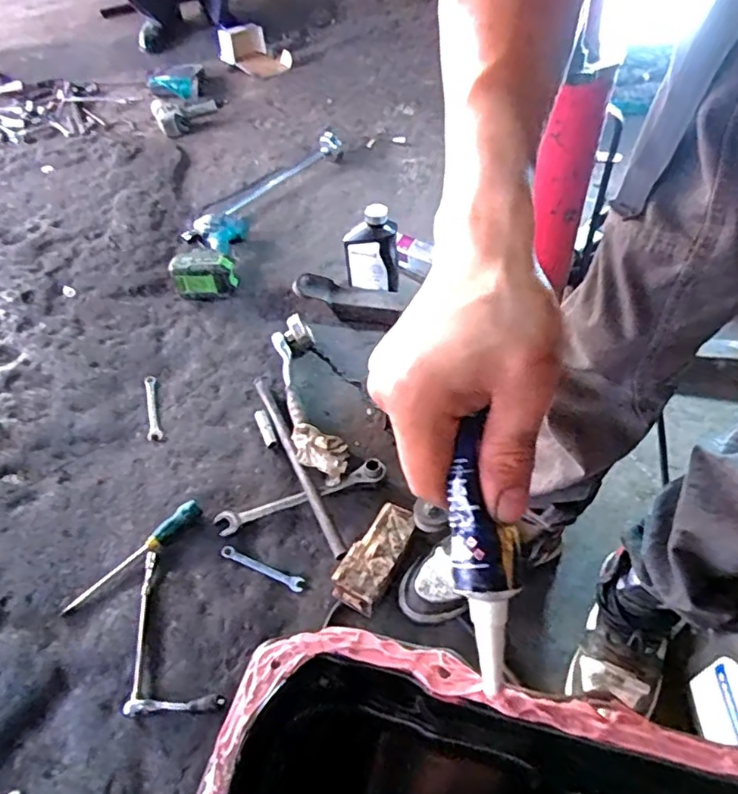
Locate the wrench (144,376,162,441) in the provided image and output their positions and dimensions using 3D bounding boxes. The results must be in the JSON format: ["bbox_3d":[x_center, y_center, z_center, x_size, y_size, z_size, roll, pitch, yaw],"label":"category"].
[{"bbox_3d":[-0.409,0.016,1.103,0.023,0.004,0.161,-15,51,-9],"label":"wrench"}]

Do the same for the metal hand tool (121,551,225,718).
[{"bbox_3d":[-0.302,0.337,0.799,0.113,0.024,0.257,-29,55,-19],"label":"metal hand tool"}]

